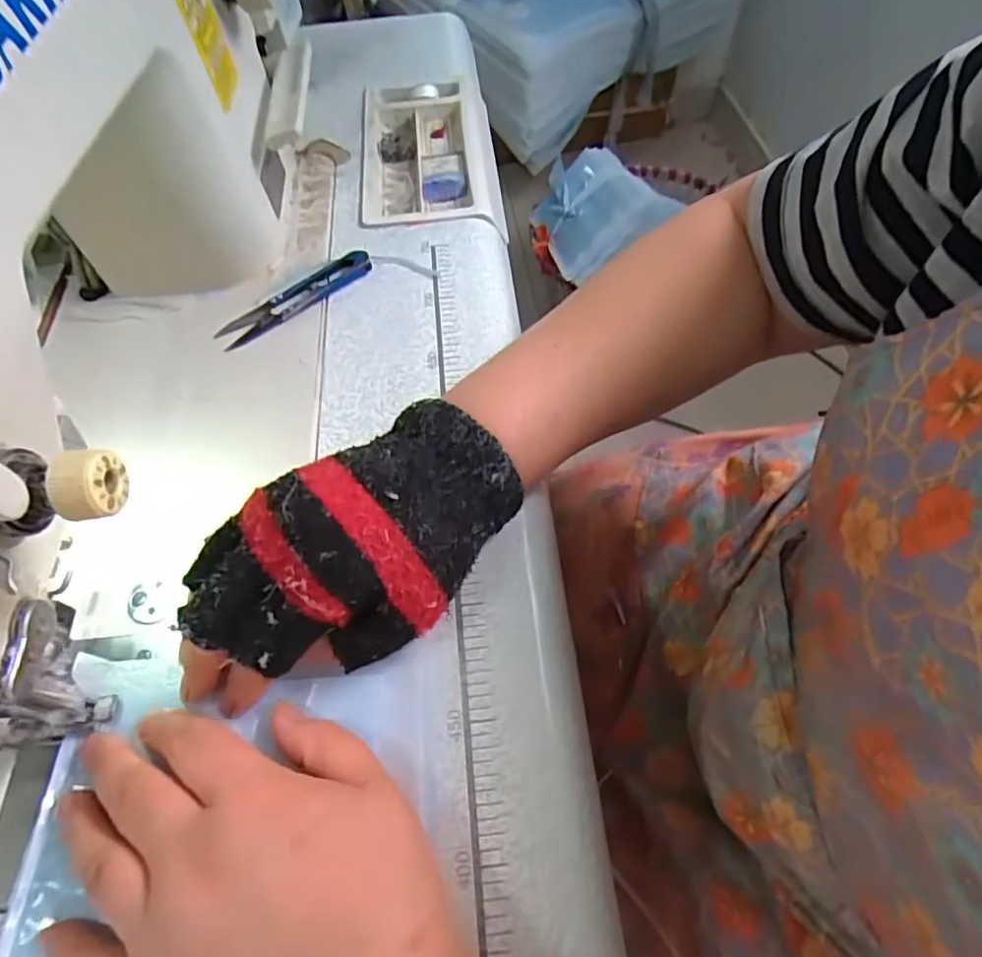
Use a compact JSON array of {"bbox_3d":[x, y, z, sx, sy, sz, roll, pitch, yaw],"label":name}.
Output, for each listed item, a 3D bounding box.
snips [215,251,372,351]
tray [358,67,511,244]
[{"bbox_3d":[-0.120,-0.113,0.376,0.103,0.009,0.021,-35,64,-18],"label":"snips"},{"bbox_3d":[-0.048,-0.248,0.456,0.096,0.026,0.165,-6,58,-2],"label":"tray"}]

